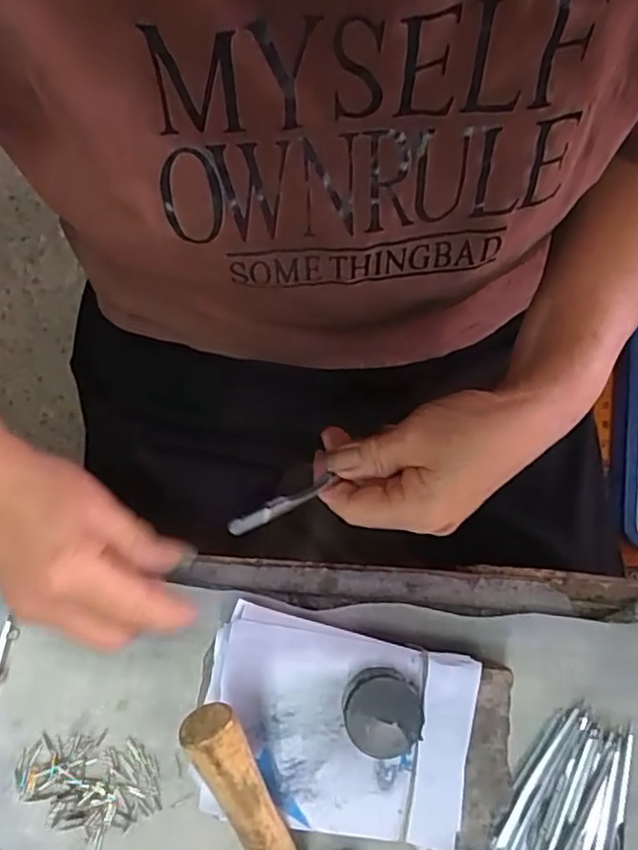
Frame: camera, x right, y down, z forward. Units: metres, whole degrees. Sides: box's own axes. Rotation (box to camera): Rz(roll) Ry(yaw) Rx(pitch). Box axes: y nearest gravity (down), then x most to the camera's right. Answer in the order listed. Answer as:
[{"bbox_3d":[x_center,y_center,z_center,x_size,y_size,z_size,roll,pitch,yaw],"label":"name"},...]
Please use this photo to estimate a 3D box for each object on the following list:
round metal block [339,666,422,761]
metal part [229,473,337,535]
[{"bbox_3d":[0.031,0.144,0.319,0.038,0.022,0.038,0,77,-1],"label":"round metal block"},{"bbox_3d":[-0.018,0.039,0.312,0.062,0.004,0.008,-23,77,-33],"label":"metal part"}]

